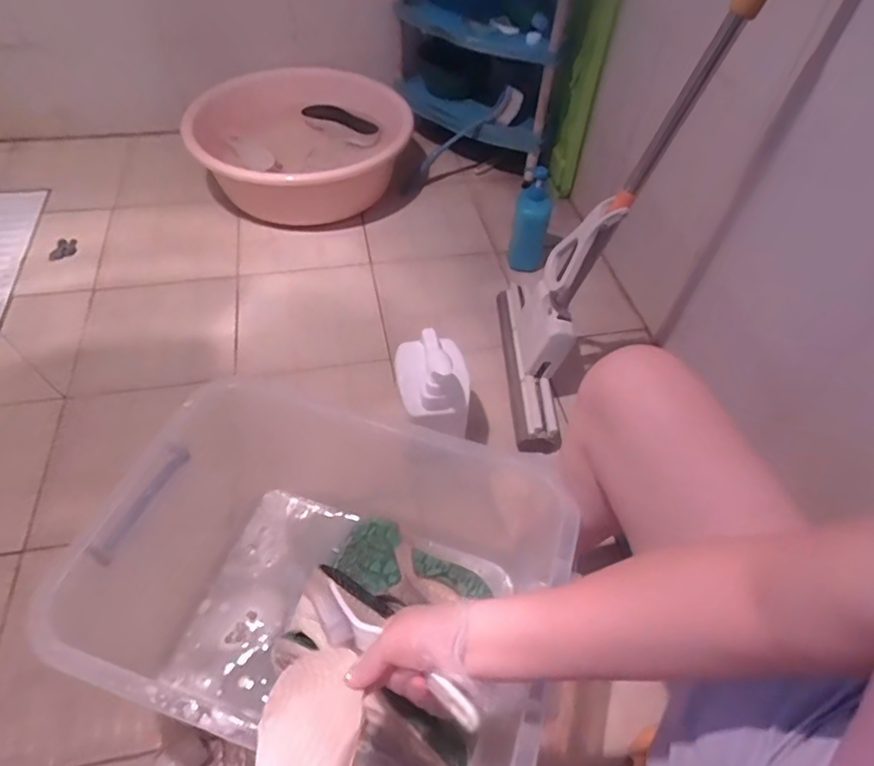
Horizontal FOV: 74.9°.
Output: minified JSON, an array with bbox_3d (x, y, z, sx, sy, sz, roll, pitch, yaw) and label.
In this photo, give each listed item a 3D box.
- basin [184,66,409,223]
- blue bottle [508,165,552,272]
[{"bbox_3d":[-0.352,-0.599,1.411,0.482,0.174,0.517,2,52,-2],"label":"basin"},{"bbox_3d":[0.211,-0.354,1.265,0.085,0.230,0.102,10,22,4],"label":"blue bottle"}]

